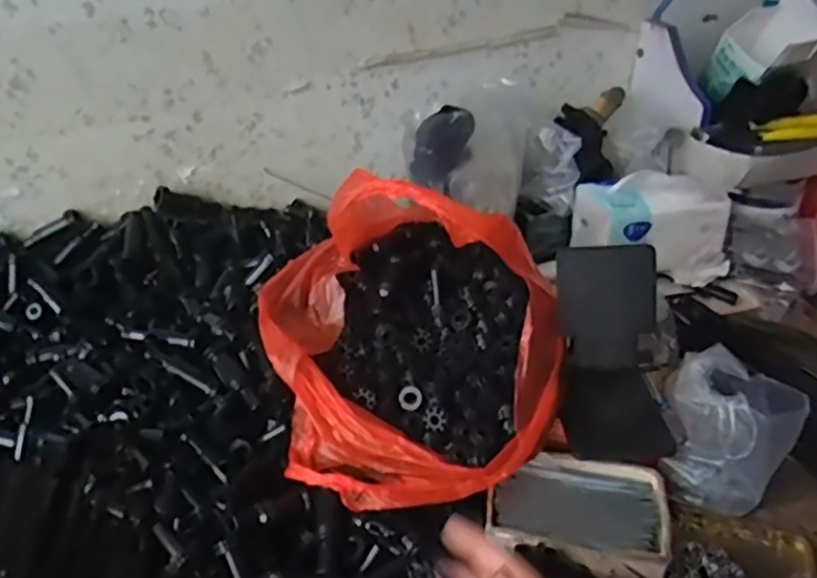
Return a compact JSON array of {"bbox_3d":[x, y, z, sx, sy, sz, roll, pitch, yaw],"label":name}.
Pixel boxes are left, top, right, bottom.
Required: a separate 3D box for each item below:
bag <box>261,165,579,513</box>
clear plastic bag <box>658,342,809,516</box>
[{"bbox_3d":[0.007,0.020,0.519,0.228,0.158,0.218,-12,35,-16],"label":"bag"},{"bbox_3d":[0.257,0.109,0.545,0.097,0.074,0.118,21,40,30],"label":"clear plastic bag"}]

